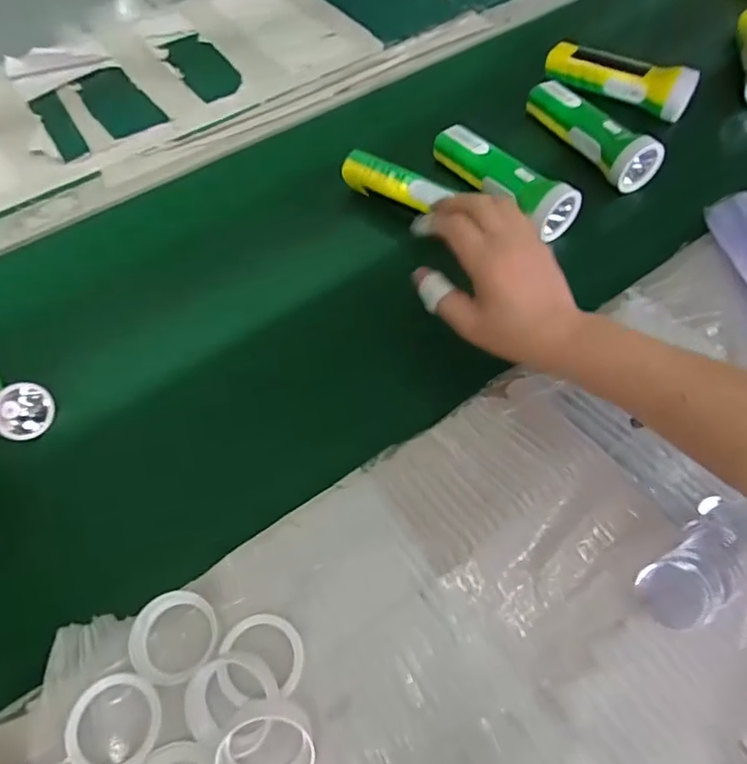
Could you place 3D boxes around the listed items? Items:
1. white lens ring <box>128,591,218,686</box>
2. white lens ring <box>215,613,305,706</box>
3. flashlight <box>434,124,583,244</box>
[{"bbox_3d":[-0.127,0.163,0.344,0.051,0.013,0.053,0,60,1],"label":"white lens ring"},{"bbox_3d":[-0.070,0.172,0.335,0.052,0.014,0.047,-7,60,-3],"label":"white lens ring"},{"bbox_3d":[0.129,-0.209,0.540,0.043,0.039,0.168,-35,65,-18],"label":"flashlight"}]

